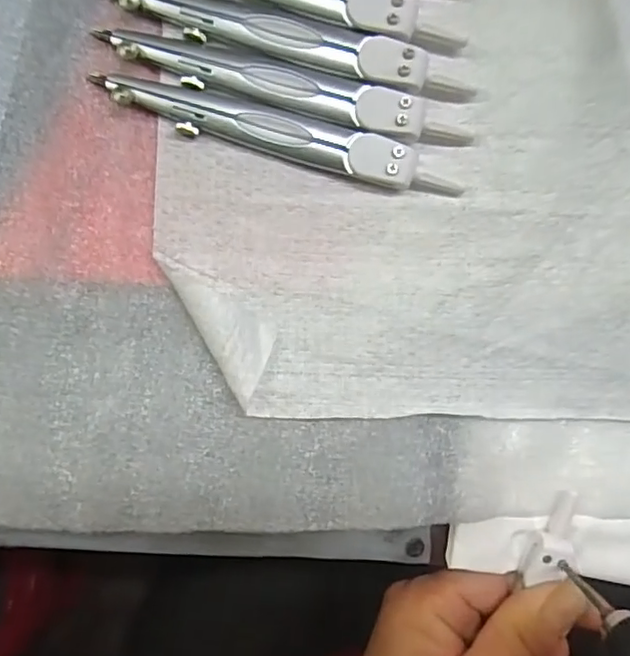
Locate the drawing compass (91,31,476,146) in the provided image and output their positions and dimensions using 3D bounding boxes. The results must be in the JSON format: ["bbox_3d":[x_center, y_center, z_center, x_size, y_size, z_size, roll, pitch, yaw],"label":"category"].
[{"bbox_3d":[-0.008,-0.081,0.200,0.125,0.006,0.015,12,97,-4],"label":"drawing compass"}]

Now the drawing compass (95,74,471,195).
[{"bbox_3d":[-0.011,-0.066,0.201,0.125,0.008,0.014,15,97,-4],"label":"drawing compass"}]

